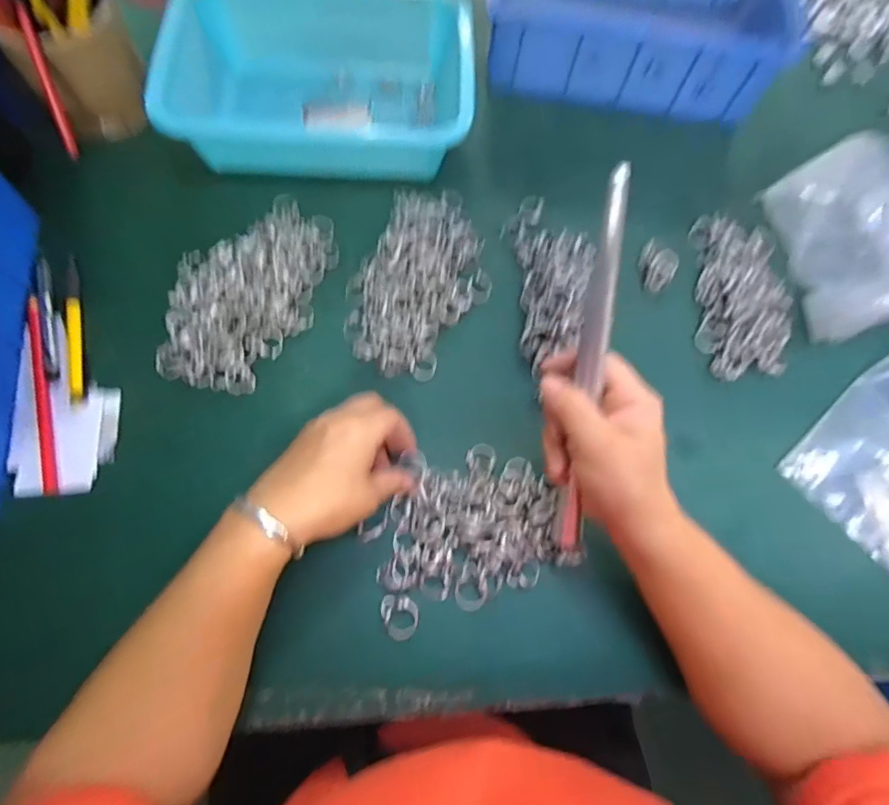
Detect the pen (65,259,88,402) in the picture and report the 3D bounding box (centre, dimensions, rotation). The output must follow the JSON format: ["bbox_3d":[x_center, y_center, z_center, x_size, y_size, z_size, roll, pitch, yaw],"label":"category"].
[{"bbox_3d":[-0.306,-0.063,0.428,0.011,0.010,0.132,-14,72,-7],"label":"pen"}]

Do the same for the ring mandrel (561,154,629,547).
[{"bbox_3d":[0.090,-0.012,0.321,0.014,0.015,0.243,0,112,-3],"label":"ring mandrel"}]

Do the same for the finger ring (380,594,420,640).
[{"bbox_3d":[-0.031,0.150,0.363,0.025,0.005,0.031,-17,72,-8],"label":"finger ring"}]

